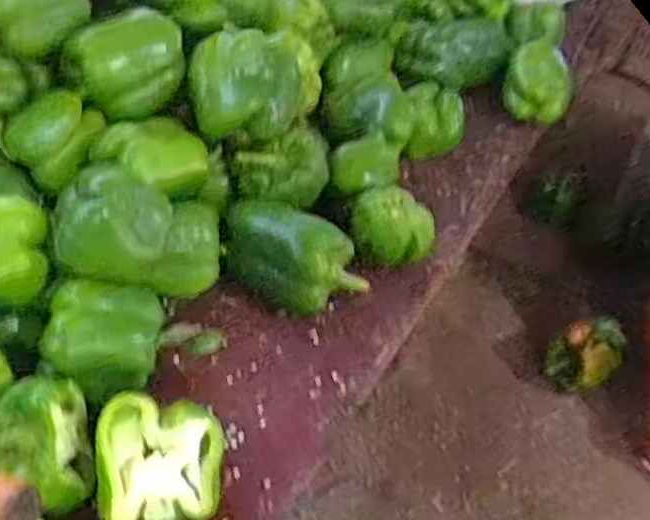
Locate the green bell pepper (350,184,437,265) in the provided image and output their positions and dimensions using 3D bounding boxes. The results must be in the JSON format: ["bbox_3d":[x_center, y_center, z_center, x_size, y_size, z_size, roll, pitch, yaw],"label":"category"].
[{"bbox_3d":[0.069,-0.030,0.728,0.079,0.062,0.072,3,43,-3],"label":"green bell pepper"}]

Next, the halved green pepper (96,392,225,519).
[{"bbox_3d":[-0.115,0.146,0.517,0.083,0.070,0.085,-5,45,-12],"label":"halved green pepper"}]

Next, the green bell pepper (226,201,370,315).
[{"bbox_3d":[-0.029,0.001,0.670,0.136,0.082,0.067,13,44,8],"label":"green bell pepper"}]

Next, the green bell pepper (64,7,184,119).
[{"bbox_3d":[-0.182,-0.182,0.676,0.100,0.066,0.070,-28,53,-31],"label":"green bell pepper"}]

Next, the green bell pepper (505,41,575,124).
[{"bbox_3d":[0.295,-0.245,1.001,0.090,0.063,0.103,11,44,5],"label":"green bell pepper"}]

